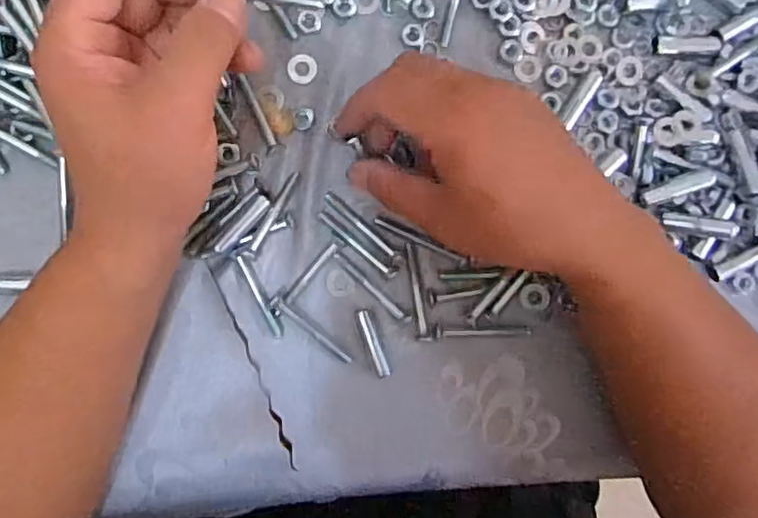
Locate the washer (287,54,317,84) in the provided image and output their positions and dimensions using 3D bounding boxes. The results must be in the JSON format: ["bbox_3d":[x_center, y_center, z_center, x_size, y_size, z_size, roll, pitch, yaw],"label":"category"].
[{"bbox_3d":[-0.043,-0.108,0.371,0.017,0.004,0.016,0,90,-3],"label":"washer"}]

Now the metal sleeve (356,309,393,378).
[{"bbox_3d":[-0.003,0.047,0.368,0.009,0.008,0.040,-19,91,-3],"label":"metal sleeve"}]

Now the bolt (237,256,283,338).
[{"bbox_3d":[-0.066,0.021,0.364,0.007,0.004,0.049,-24,91,-3],"label":"bolt"}]

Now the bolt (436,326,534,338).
[{"bbox_3d":[0.060,0.041,0.373,0.056,0.007,0.006,-1,90,-3],"label":"bolt"}]

